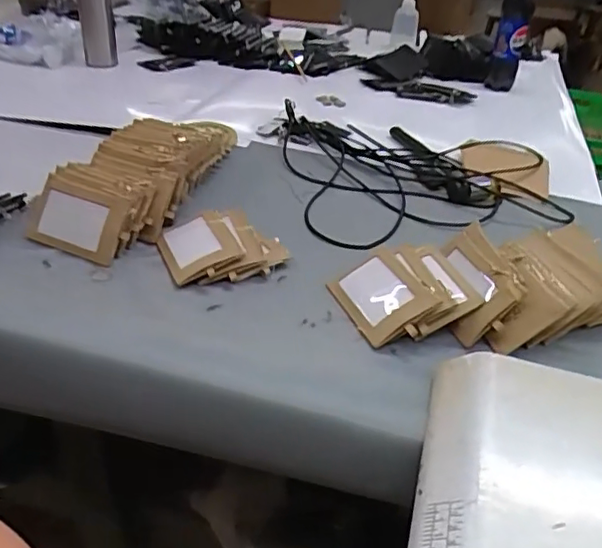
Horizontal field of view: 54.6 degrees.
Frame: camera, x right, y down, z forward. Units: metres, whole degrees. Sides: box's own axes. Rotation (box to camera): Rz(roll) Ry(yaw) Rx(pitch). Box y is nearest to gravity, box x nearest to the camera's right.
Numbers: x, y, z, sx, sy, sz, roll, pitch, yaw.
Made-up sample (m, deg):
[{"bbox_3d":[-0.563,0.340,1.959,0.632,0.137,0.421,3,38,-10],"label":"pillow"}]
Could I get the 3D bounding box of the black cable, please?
[{"bbox_3d":[0.167,-0.156,0.846,0.372,0.062,0.353,3,35,-2],"label":"black cable"}]

